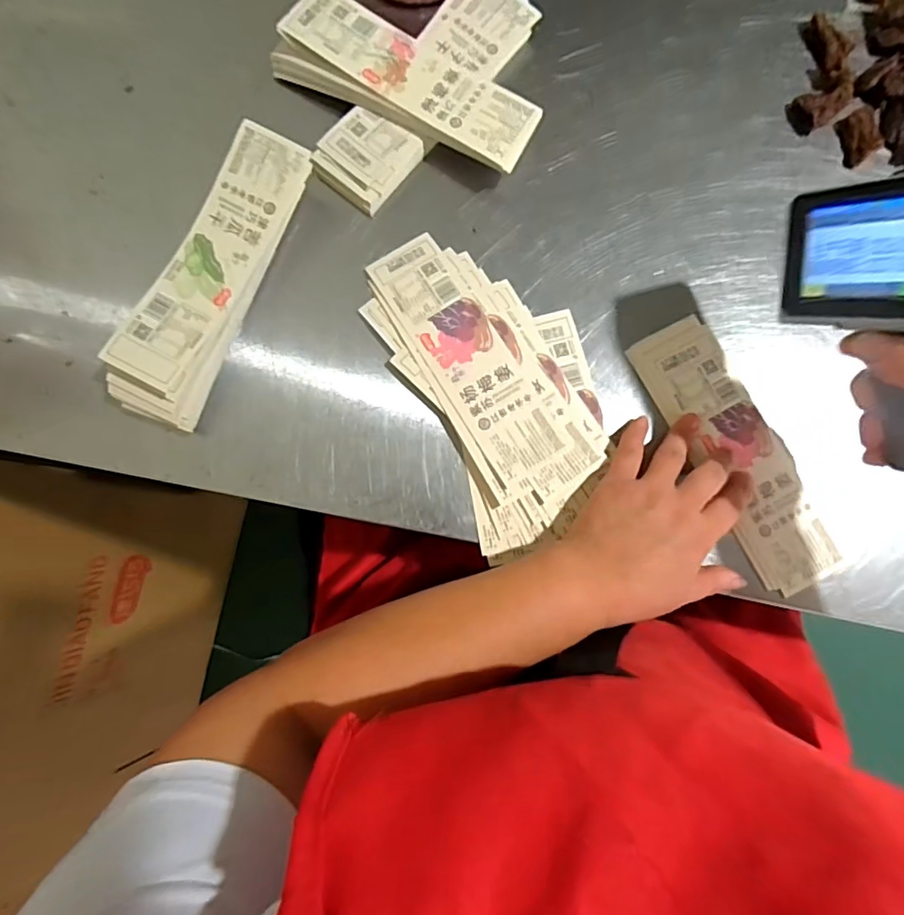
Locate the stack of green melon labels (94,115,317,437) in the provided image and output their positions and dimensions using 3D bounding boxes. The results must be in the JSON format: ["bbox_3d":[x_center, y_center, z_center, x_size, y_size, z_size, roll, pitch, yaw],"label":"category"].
[{"bbox_3d":[-0.150,-0.113,0.335,0.048,0.025,0.189,25,85,4],"label":"stack of green melon labels"}]

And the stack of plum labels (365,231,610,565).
[{"bbox_3d":[0.032,-0.052,0.363,0.116,0.017,0.211,-26,84,-2],"label":"stack of plum labels"}]

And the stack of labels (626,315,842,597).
[{"bbox_3d":[0.191,-0.004,0.365,0.058,0.006,0.187,-28,85,-2],"label":"stack of labels"}]

